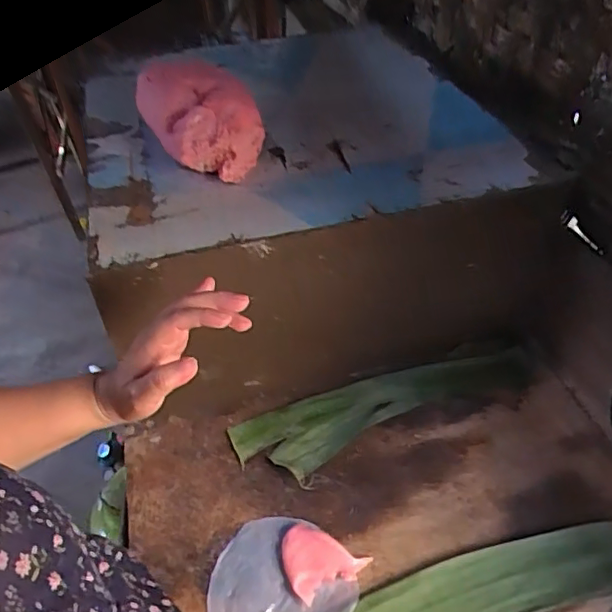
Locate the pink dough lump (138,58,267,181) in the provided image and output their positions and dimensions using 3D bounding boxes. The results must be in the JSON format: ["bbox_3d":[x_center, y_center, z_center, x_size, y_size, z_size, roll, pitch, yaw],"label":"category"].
[{"bbox_3d":[-0.128,-0.225,0.679,0.107,0.078,0.178,-23,47,-19],"label":"pink dough lump"}]

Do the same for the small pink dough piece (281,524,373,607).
[{"bbox_3d":[0.009,0.257,0.569,0.079,0.012,0.067,25,51,26],"label":"small pink dough piece"}]

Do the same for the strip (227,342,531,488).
[{"bbox_3d":[0.103,0.122,0.716,0.388,0.013,0.098,-17,46,-14],"label":"strip"}]

